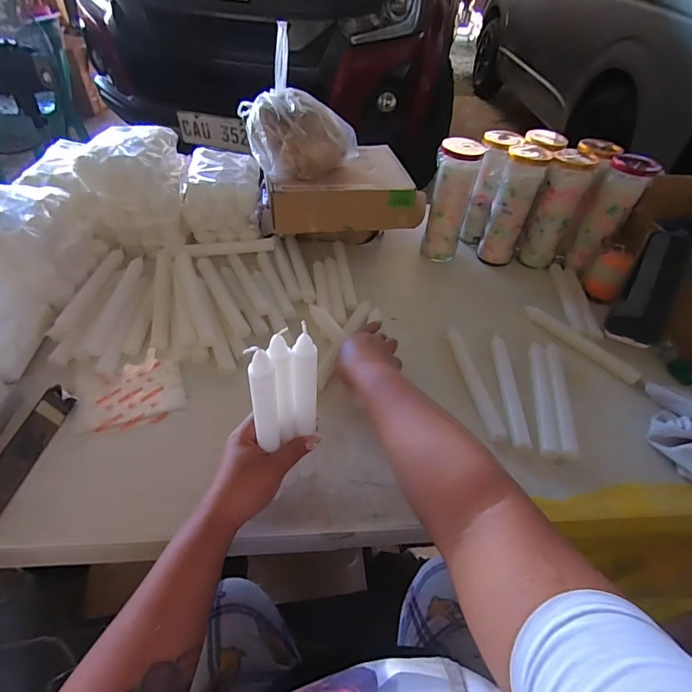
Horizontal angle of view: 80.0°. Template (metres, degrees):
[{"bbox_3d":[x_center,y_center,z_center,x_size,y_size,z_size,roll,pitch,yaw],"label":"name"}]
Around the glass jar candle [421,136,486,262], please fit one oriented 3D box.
[{"bbox_3d":[0.191,-0.264,0.767,0.070,0.209,0.061,11,47,6],"label":"glass jar candle"}]

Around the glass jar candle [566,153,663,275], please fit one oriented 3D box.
[{"bbox_3d":[0.461,-0.226,0.738,0.069,0.201,0.075,30,51,22],"label":"glass jar candle"}]

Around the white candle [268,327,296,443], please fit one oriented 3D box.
[{"bbox_3d":[-0.056,0.042,0.372,0.016,0.127,0.020,14,40,15],"label":"white candle"}]

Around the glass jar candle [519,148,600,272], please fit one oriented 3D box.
[{"bbox_3d":[0.401,-0.257,0.787,0.077,0.202,0.090,26,50,19],"label":"glass jar candle"}]

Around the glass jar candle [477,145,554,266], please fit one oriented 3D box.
[{"bbox_3d":[0.304,-0.252,0.765,0.071,0.206,0.061,21,48,15],"label":"glass jar candle"}]

